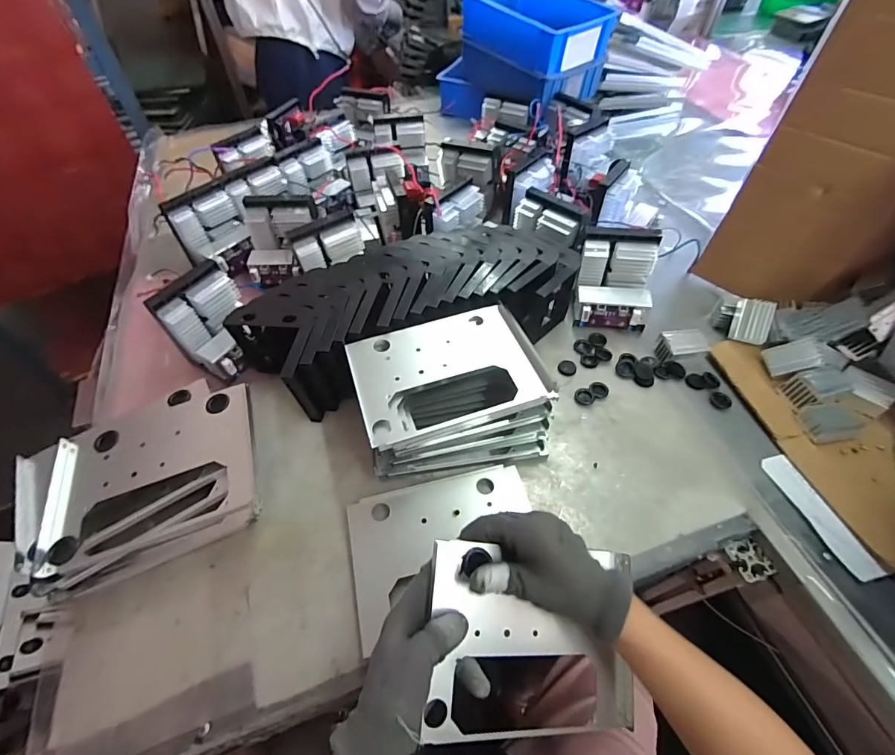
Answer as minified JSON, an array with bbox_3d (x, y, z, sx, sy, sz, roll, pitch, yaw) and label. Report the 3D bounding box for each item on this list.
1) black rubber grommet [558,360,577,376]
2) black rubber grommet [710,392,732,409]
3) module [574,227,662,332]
[{"bbox_3d":[0.171,-0.014,0.607,0.025,0.004,0.029,21,56,15],"label":"black rubber grommet"},{"bbox_3d":[0.367,0.031,0.569,0.026,0.009,0.023,8,56,6],"label":"black rubber grommet"},{"bbox_3d":[0.246,-0.138,0.627,0.109,0.110,0.105,9,54,7],"label":"module"}]

